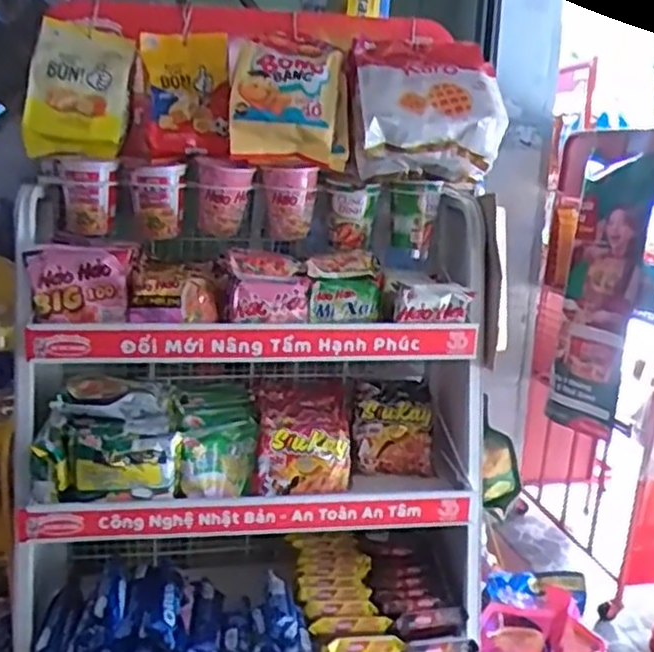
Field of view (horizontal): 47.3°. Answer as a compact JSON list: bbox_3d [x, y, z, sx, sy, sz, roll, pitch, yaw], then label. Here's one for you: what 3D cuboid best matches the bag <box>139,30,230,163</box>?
[{"bbox_3d":[-0.238,-0.388,1.264,0.142,0.196,0.066,1,13,-5],"label":"bag"}]

